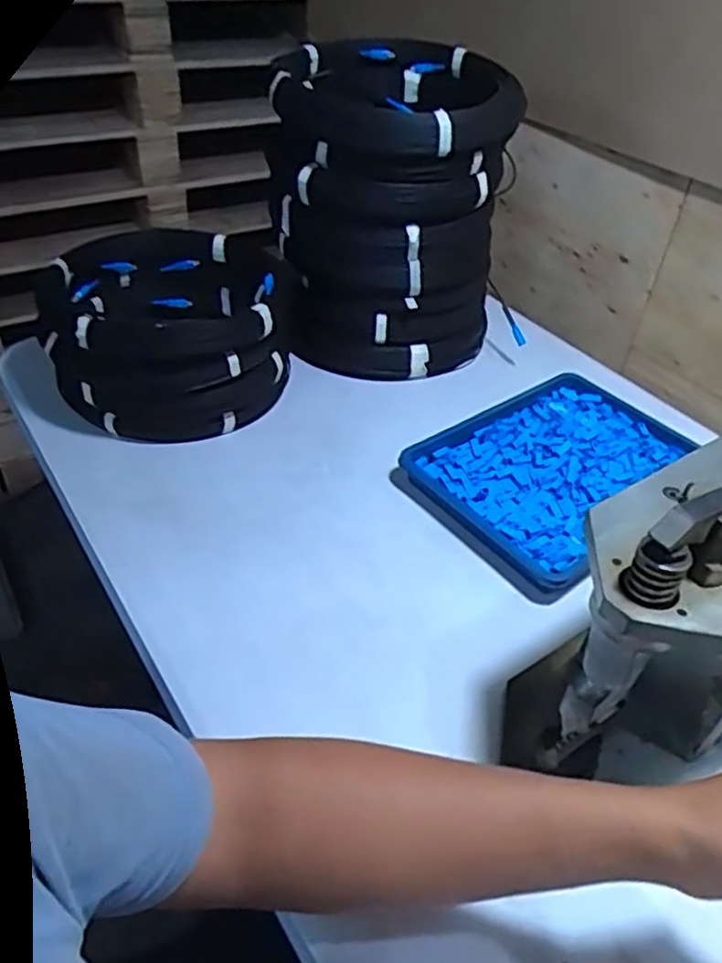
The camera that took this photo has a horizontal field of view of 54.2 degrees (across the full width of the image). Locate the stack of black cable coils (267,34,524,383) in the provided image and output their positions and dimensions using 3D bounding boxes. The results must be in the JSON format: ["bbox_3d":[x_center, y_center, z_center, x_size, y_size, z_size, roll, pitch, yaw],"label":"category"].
[{"bbox_3d":[0.039,-0.352,0.952,0.271,0.363,0.267,7,41,2],"label":"stack of black cable coils"}]

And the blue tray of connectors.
[{"bbox_3d":[0.234,-0.019,0.835,0.323,0.037,0.232,-28,51,-32],"label":"blue tray of connectors"}]

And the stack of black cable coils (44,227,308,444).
[{"bbox_3d":[-0.219,-0.170,0.863,0.252,0.172,0.262,8,41,3],"label":"stack of black cable coils"}]

